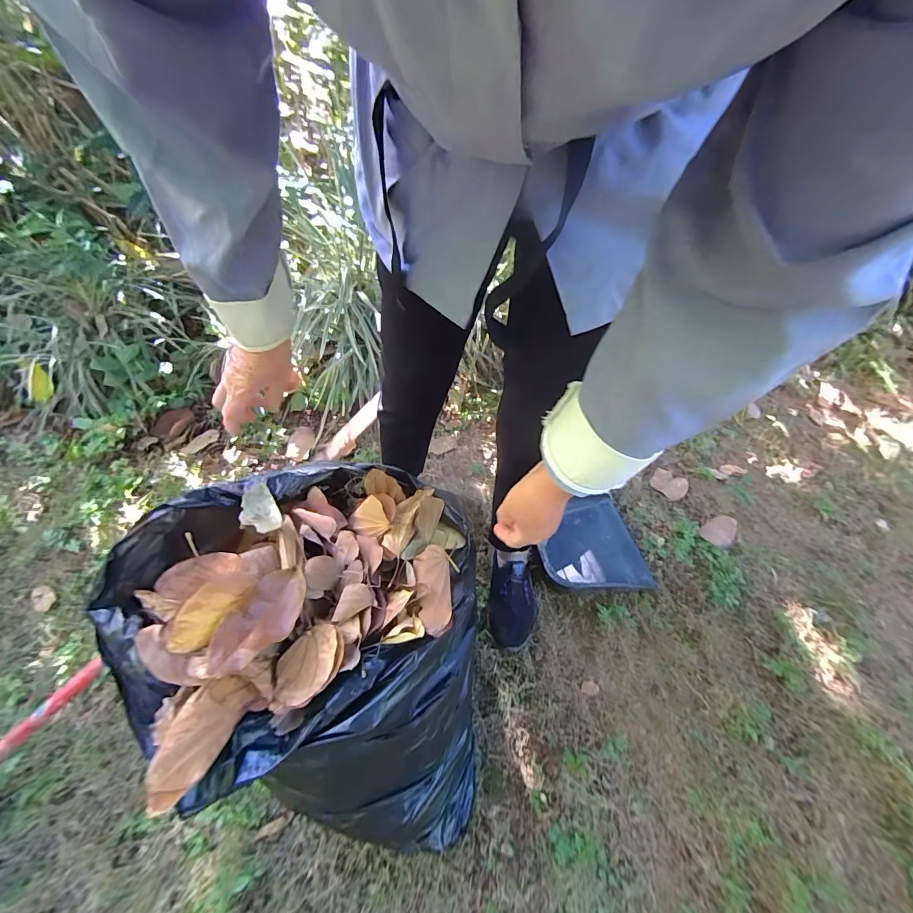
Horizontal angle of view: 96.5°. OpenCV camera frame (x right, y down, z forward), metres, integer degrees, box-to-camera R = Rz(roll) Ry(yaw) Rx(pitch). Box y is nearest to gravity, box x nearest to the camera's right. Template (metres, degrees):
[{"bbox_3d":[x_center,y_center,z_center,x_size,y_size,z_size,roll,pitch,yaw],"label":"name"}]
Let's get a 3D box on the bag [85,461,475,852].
[{"bbox_3d":[-0.173,0.243,0.542,0.383,0.372,0.353,5,50,6],"label":"bag"}]

